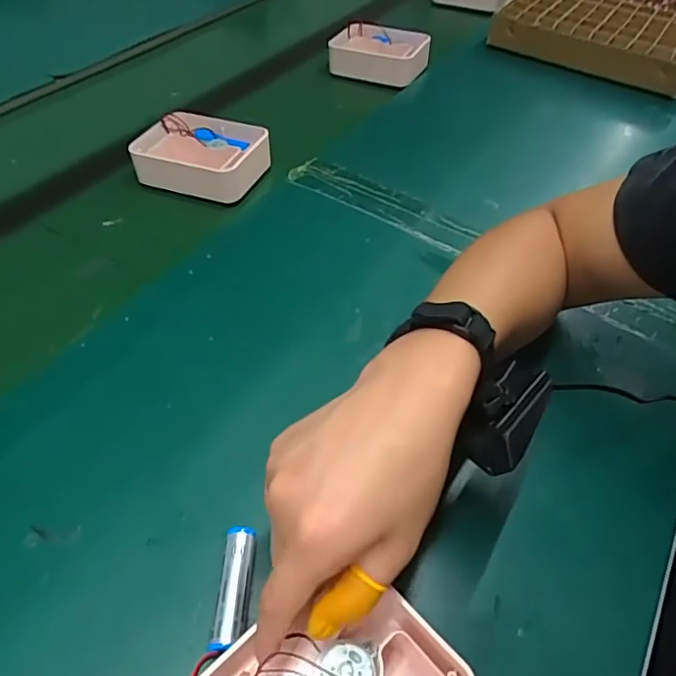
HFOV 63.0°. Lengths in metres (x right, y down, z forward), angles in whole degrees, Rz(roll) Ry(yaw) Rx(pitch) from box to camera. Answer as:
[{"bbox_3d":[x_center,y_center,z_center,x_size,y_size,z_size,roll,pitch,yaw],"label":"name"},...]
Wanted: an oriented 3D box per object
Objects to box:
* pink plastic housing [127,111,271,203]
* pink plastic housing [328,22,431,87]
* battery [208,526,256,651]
[{"bbox_3d":[-0.151,-0.206,0.615,0.132,0.039,0.095,18,51,10],"label":"pink plastic housing"},{"bbox_3d":[0.063,-0.430,0.823,0.143,0.050,0.091,19,49,11],"label":"pink plastic housing"},{"bbox_3d":[-0.059,0.143,0.316,0.017,0.021,0.066,4,47,-2],"label":"battery"}]

